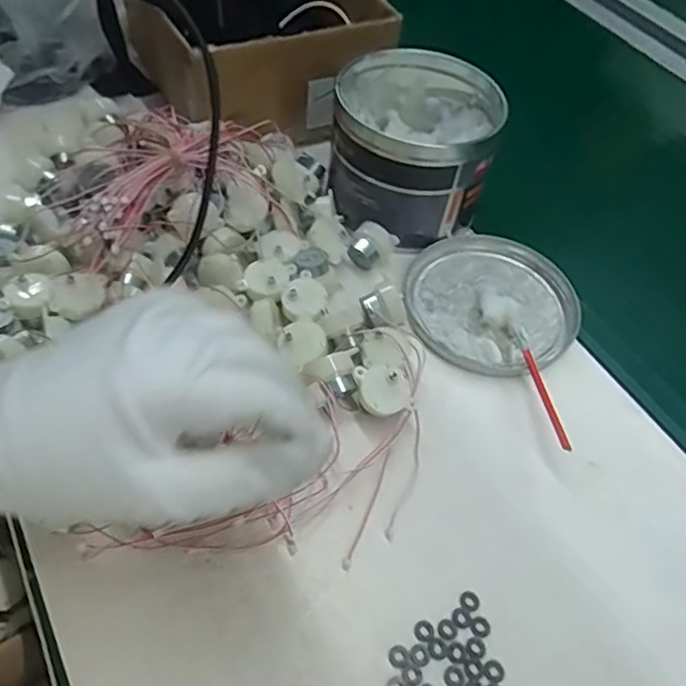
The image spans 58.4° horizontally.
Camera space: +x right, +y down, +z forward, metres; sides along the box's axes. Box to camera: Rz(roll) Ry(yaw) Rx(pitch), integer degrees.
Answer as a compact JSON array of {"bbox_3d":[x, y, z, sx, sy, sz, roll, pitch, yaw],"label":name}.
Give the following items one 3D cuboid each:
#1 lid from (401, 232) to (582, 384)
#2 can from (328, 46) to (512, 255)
[{"bbox_3d":[0.115,-0.032,0.470,0.128,0.013,0.128,3,53,-4],"label":"lid"},{"bbox_3d":[0.055,-0.156,0.497,0.124,0.102,0.137,10,53,1],"label":"can"}]

